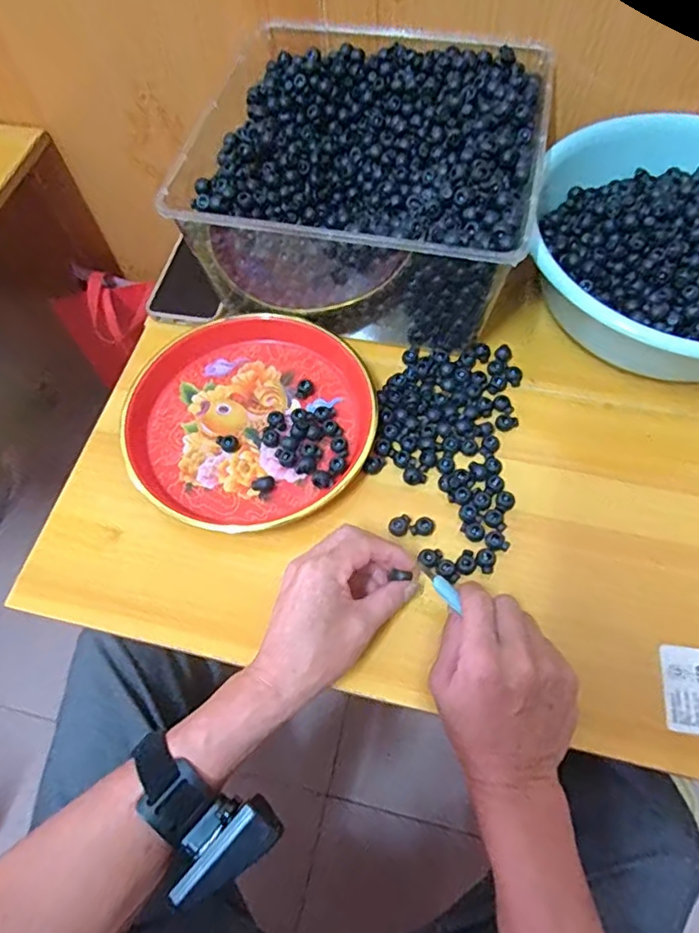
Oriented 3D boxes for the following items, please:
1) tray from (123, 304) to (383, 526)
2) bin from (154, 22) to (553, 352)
[{"bbox_3d":[-0.089,-0.047,0.523,0.212,0.028,0.208,-7,62,-1],"label":"tray"},{"bbox_3d":[0.018,-0.264,0.567,0.290,0.146,0.267,10,63,8],"label":"bin"}]

